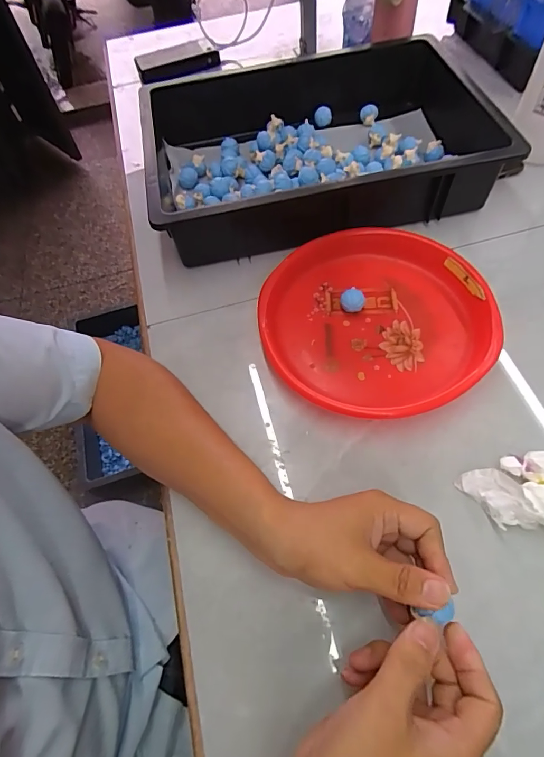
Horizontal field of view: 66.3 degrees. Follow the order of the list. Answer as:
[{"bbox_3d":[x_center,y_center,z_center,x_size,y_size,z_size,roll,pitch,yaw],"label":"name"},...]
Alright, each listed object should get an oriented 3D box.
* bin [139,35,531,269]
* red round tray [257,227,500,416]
[{"bbox_3d":[0.067,-0.328,0.592,0.471,0.101,0.315,-14,60,-4],"label":"bin"},{"bbox_3d":[0.117,-0.068,0.476,0.246,0.033,0.252,-2,60,3],"label":"red round tray"}]

